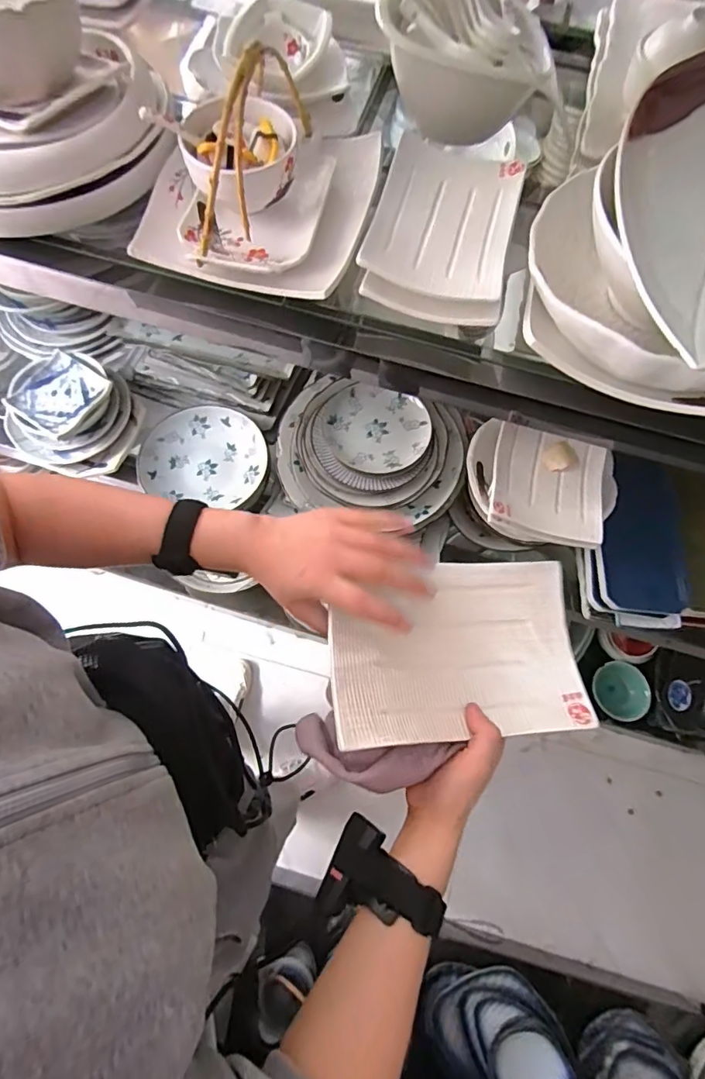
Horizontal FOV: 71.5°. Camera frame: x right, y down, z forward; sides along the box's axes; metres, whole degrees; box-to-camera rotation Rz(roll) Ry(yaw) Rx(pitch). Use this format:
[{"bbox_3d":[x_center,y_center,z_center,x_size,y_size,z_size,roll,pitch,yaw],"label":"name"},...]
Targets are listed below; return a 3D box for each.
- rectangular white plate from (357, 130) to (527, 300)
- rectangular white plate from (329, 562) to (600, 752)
[{"bbox_3d":[0.095,-0.335,0.512,0.140,0.025,0.208,15,71,3],"label":"rectangular white plate"},{"bbox_3d":[0.086,0.089,0.406,0.212,0.028,0.142,2,62,-16],"label":"rectangular white plate"}]

